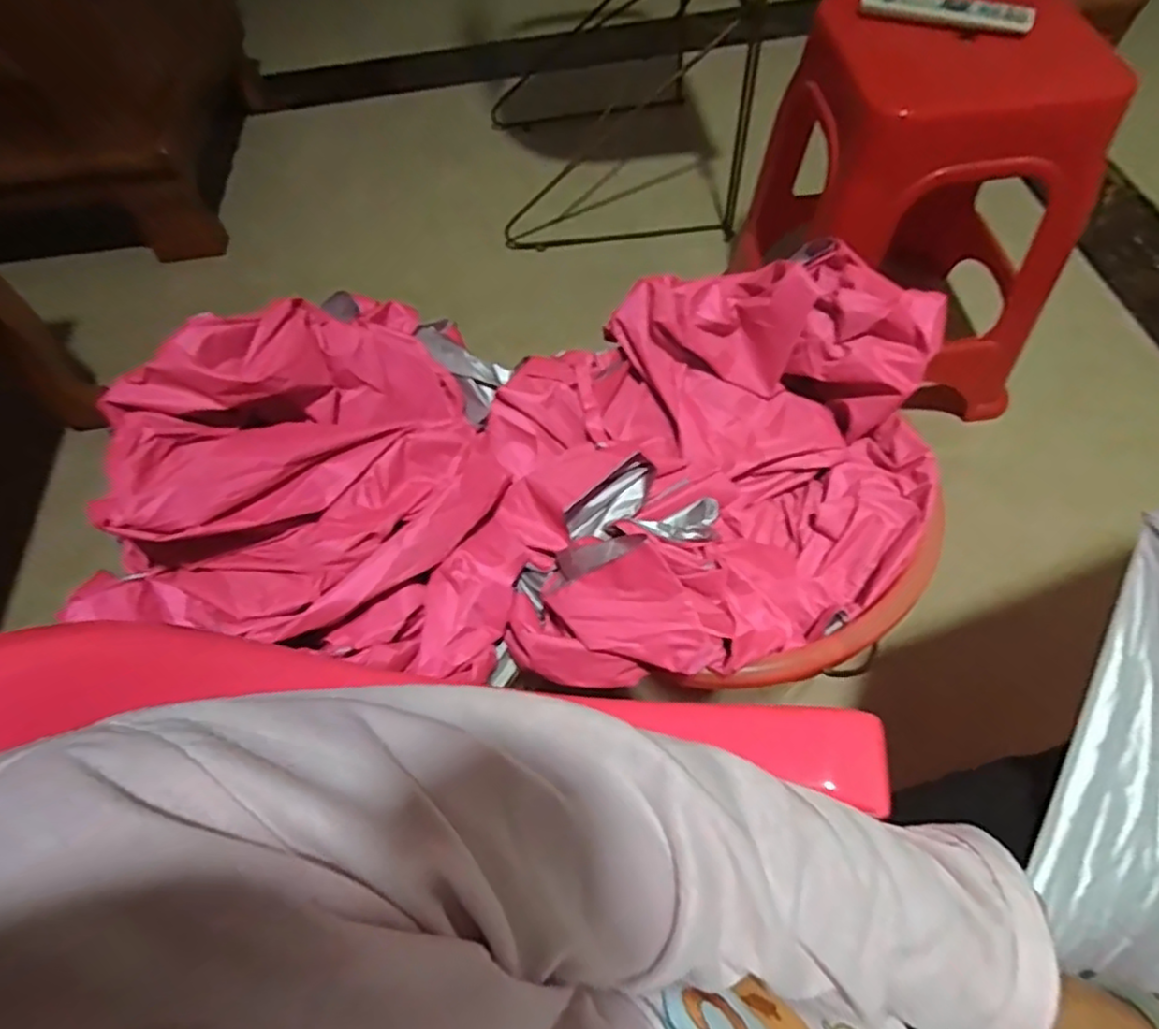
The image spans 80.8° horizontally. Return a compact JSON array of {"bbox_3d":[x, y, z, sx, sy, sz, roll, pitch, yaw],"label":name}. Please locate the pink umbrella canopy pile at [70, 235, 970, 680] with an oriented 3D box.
[{"bbox_3d":[-0.012,-0.052,0.582,0.696,0.185,0.372,-5,58,-14],"label":"pink umbrella canopy pile"}]

